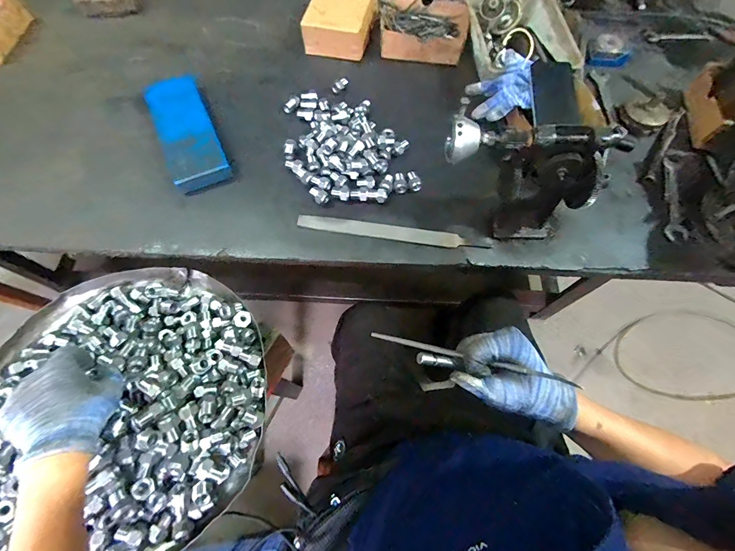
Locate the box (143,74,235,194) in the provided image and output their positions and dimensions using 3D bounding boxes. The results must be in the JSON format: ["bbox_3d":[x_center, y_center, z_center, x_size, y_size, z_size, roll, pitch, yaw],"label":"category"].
[{"bbox_3d":[-0.310,-0.246,0.578,0.089,0.033,0.238,-24,69,-11],"label":"box"}]

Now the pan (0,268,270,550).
[{"bbox_3d":[-0.327,0.154,0.435,0.381,0.072,0.355,0,66,-1],"label":"pan"}]

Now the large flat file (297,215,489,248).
[{"bbox_3d":[0.036,-0.066,0.526,0.286,0.008,0.025,7,67,2],"label":"large flat file"}]

